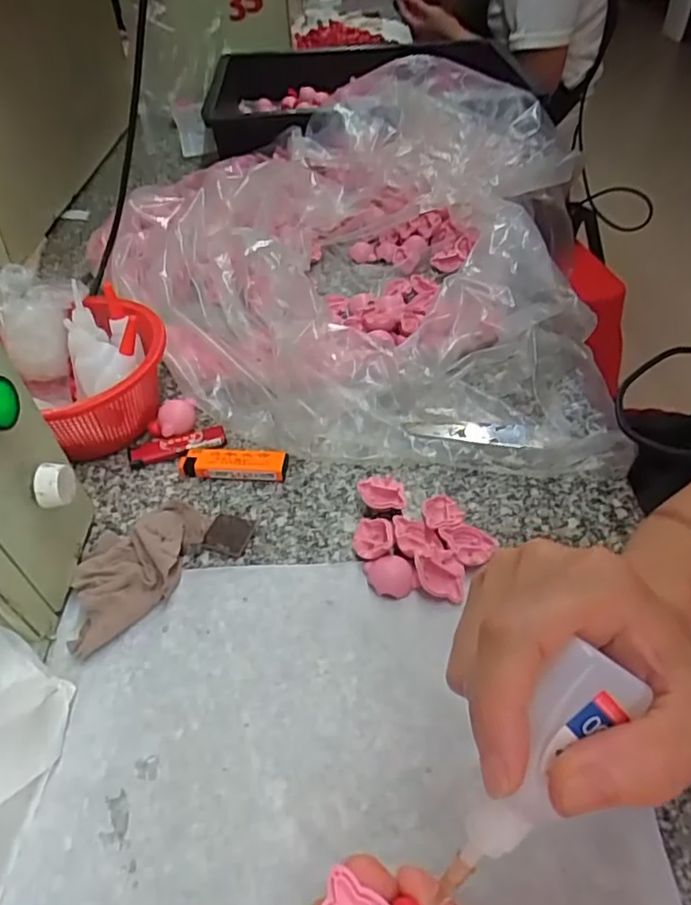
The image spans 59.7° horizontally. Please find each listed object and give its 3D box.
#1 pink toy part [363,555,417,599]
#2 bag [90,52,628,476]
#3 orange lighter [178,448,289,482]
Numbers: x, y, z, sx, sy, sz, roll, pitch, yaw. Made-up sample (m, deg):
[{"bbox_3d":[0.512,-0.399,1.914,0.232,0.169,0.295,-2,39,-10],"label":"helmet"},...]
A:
[{"bbox_3d":[0.029,0.079,0.383,0.031,0.013,0.023,-4,45,1],"label":"pink toy part"},{"bbox_3d":[0.009,-0.231,0.612,0.463,0.124,0.551,3,46,8],"label":"bag"},{"bbox_3d":[-0.085,0.009,0.459,0.080,0.015,0.024,2,45,7],"label":"orange lighter"}]

